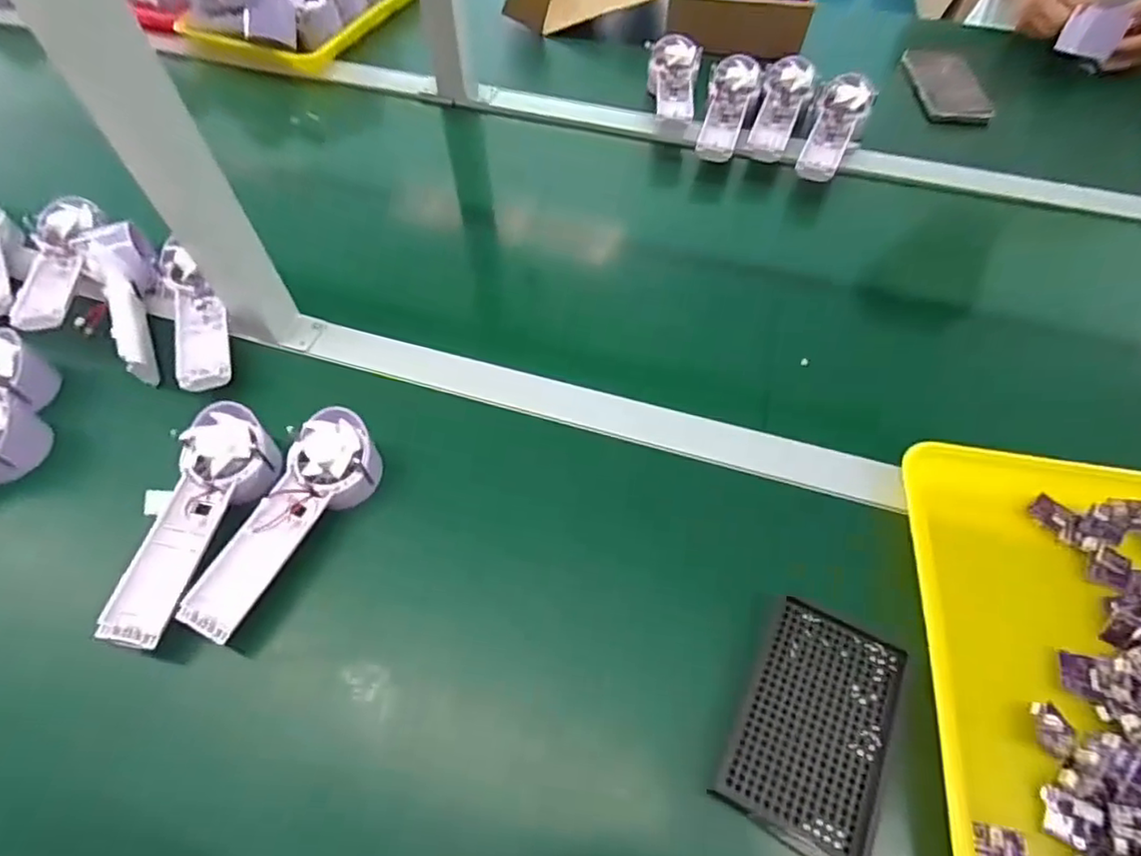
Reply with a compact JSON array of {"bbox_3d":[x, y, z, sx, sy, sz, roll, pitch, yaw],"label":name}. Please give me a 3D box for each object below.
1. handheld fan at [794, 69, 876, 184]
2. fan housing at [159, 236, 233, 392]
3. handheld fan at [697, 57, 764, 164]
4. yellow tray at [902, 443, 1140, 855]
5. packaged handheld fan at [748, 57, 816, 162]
[{"bbox_3d":[0.302,-0.345,0.688,0.060,0.037,0.174,23,60,15],"label":"handheld fan"},{"bbox_3d":[-0.341,-0.106,0.543,0.051,0.033,0.167,-21,59,-13],"label":"fan housing"},{"bbox_3d":[0.190,-0.388,0.725,0.061,0.037,0.175,16,58,11],"label":"handheld fan"},{"bbox_3d":[0.352,0.167,0.381,0.253,0.044,0.334,7,57,5],"label":"yellow tray"},{"bbox_3d":[0.251,-0.378,0.710,0.059,0.037,0.170,16,58,11],"label":"packaged handheld fan"}]

